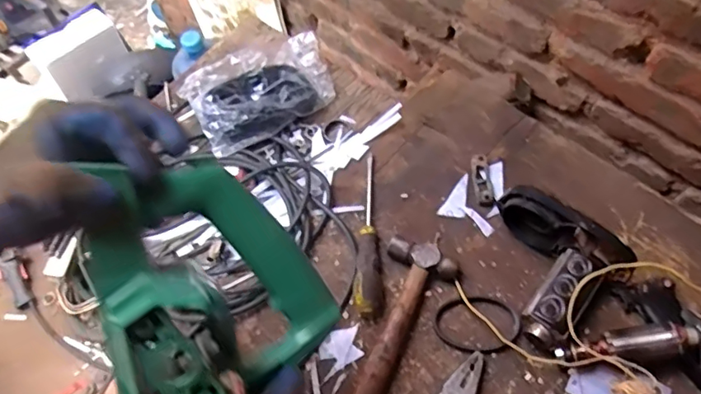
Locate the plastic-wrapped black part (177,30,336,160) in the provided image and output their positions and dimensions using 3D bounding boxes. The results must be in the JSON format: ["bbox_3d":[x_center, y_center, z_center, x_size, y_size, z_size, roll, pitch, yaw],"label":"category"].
[{"bbox_3d":[-0.116,-0.145,0.664,0.188,0.047,0.139,-35,66,-15],"label":"plastic-wrapped black part"}]

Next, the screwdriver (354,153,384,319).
[{"bbox_3d":[0.021,0.033,0.566,0.028,0.024,0.188,0,62,3],"label":"screwdriver"}]

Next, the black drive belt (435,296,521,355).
[{"bbox_3d":[0.123,0.125,0.510,0.079,0.008,0.056,-12,61,0],"label":"black drive belt"}]

